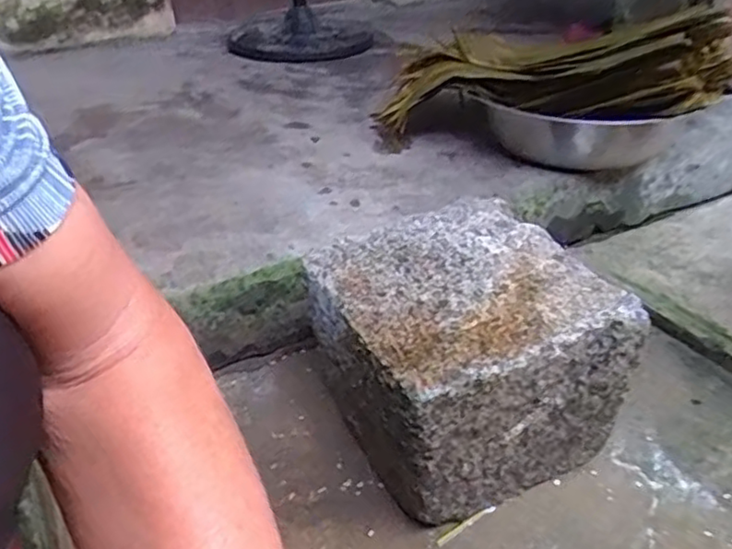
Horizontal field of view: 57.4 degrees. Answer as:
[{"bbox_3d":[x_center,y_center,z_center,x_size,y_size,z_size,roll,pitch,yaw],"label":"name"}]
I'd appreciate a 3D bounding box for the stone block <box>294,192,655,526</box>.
[{"bbox_3d":[0.107,0.093,0.775,0.271,0.232,0.257,-18,37,-22],"label":"stone block"}]

